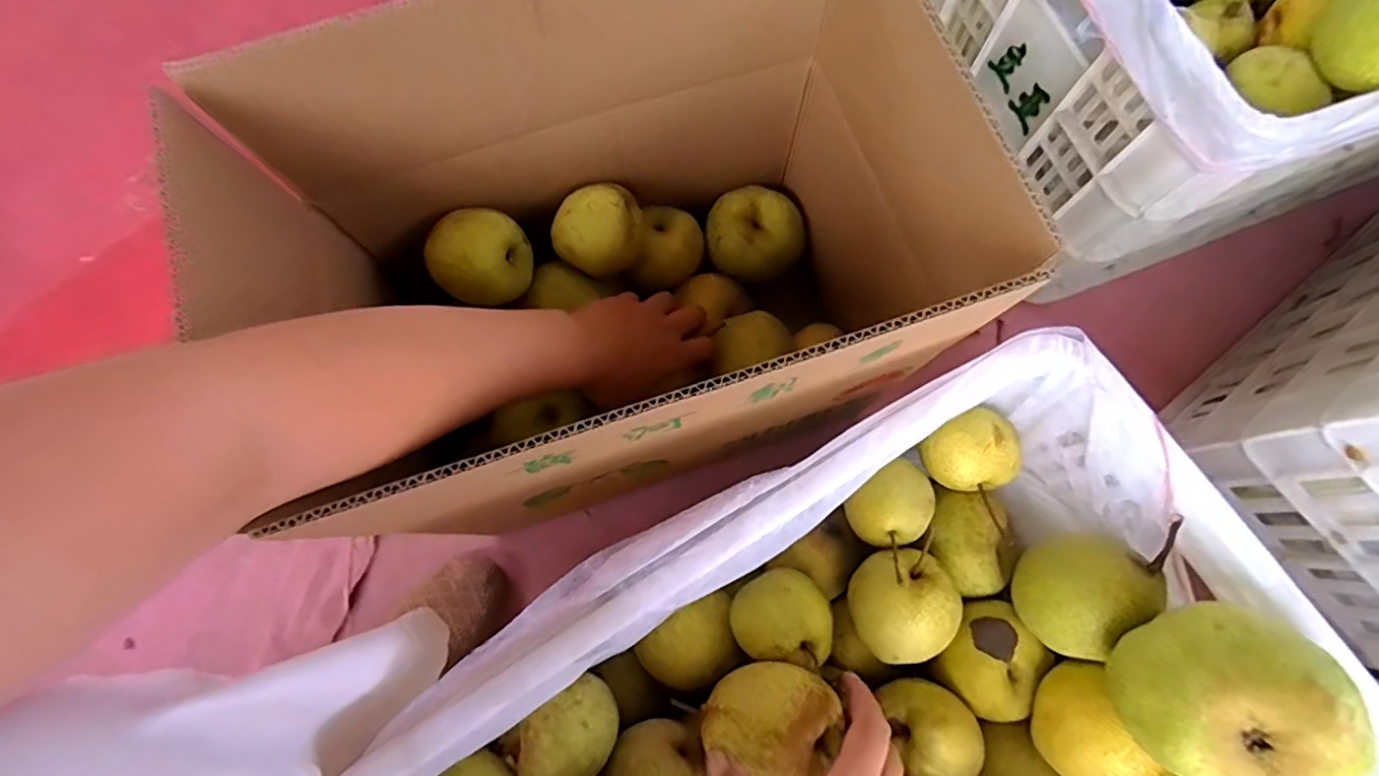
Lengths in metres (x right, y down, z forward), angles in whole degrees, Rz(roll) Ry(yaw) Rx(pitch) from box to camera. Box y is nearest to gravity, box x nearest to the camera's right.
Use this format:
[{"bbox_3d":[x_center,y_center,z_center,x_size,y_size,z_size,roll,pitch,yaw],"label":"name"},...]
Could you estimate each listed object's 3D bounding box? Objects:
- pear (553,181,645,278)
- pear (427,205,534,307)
[{"bbox_3d":[-0.075,-0.131,0.512,0.073,0.058,0.057,-12,76,-3],"label":"pear"},{"bbox_3d":[-0.165,-0.101,0.486,0.067,0.061,0.064,0,76,0],"label":"pear"}]

